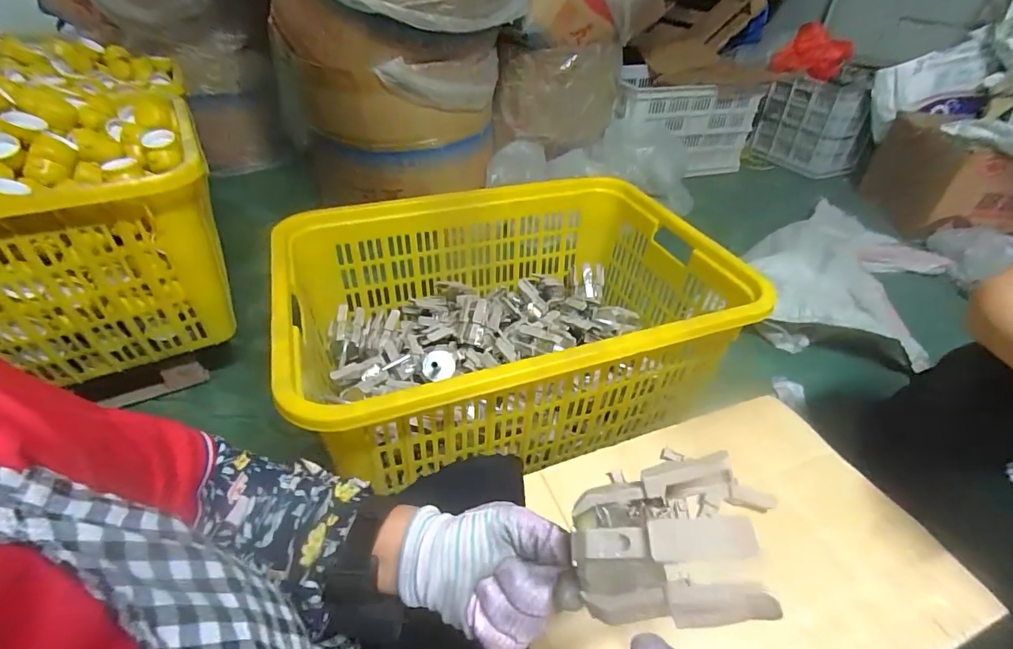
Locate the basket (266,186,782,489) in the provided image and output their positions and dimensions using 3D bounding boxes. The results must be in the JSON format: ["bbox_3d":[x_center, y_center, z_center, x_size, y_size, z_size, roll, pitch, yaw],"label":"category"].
[{"bbox_3d":[0.005,-0.020,0.947,0.806,0.280,0.564,-13,41,-16],"label":"basket"}]

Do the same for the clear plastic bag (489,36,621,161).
[{"bbox_3d":[0.180,-0.828,1.761,0.467,0.473,0.130,-6,58,-11],"label":"clear plastic bag"}]

